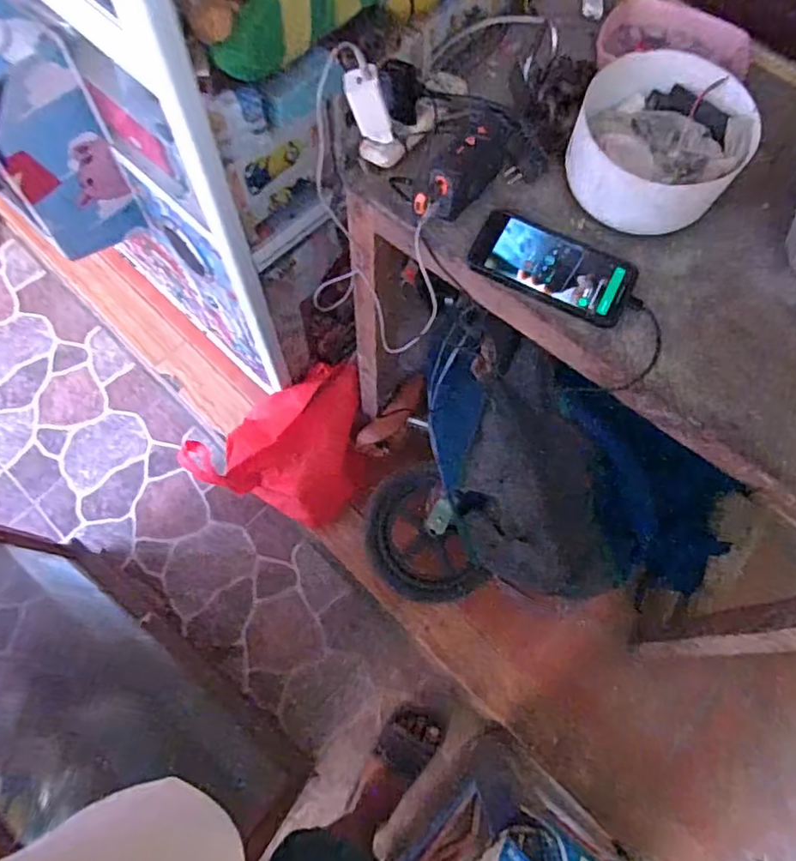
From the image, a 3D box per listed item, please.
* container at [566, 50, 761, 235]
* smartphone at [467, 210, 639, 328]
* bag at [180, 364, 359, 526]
[{"bbox_3d":[0.256,-0.281,0.617,0.156,0.083,0.168,0,69,-1],"label":"container"},{"bbox_3d":[0.155,-0.166,0.616,0.161,0.009,0.080,24,70,8],"label":"smartphone"},{"bbox_3d":[-0.263,0.031,1.310,0.396,0.228,0.282,6,69,1],"label":"bag"}]

